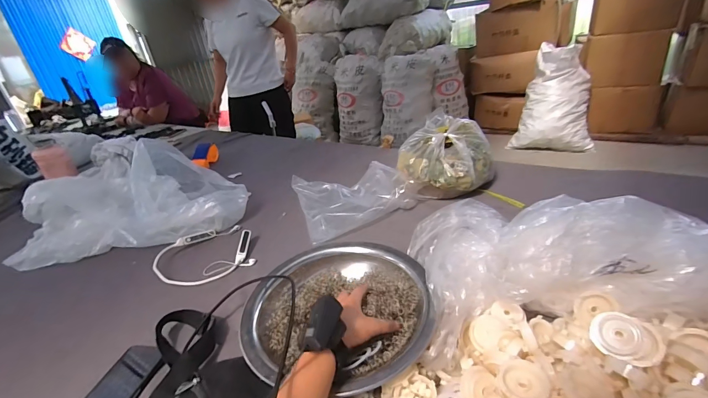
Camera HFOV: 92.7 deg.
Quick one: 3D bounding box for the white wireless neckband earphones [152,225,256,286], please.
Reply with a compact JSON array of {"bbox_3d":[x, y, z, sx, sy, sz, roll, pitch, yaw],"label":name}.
[{"bbox_3d":[-0.352,0.119,0.793,0.214,0.028,0.181,-17,28,-18],"label":"white wireless neckband earphones"}]

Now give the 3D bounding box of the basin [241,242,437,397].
[{"bbox_3d":[-0.026,0.170,0.546,0.287,0.058,0.290,-6,27,3],"label":"basin"}]

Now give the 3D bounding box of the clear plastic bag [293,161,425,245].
[{"bbox_3d":[0.002,-0.008,0.910,0.291,0.093,0.196,-16,28,-15],"label":"clear plastic bag"}]

